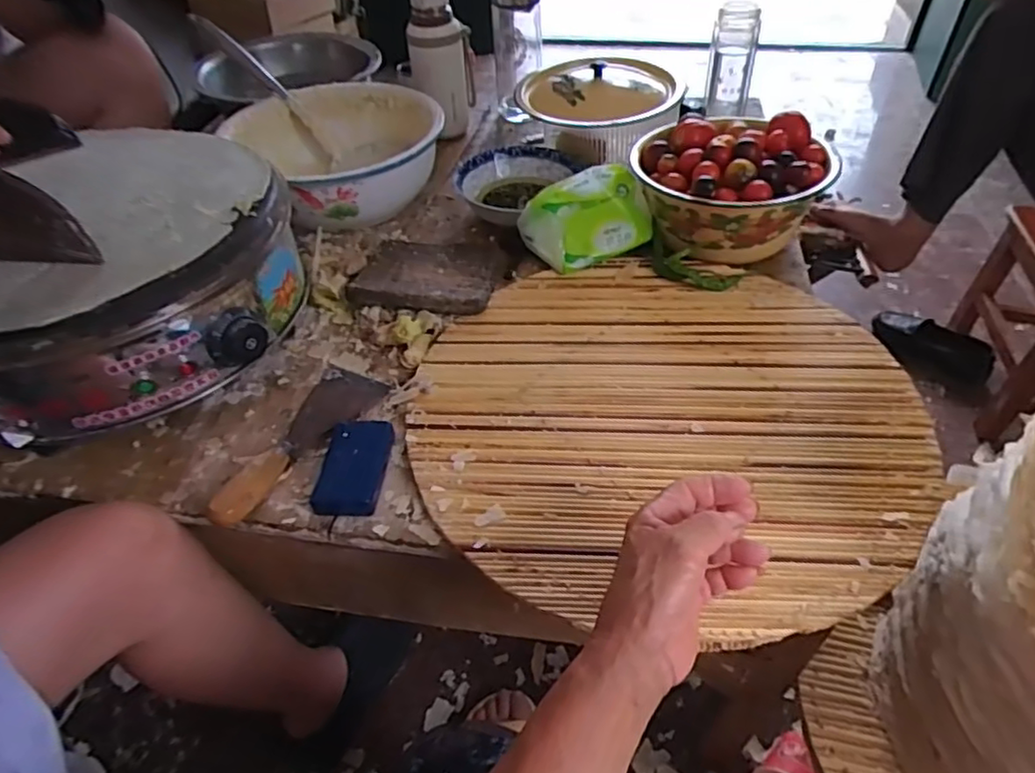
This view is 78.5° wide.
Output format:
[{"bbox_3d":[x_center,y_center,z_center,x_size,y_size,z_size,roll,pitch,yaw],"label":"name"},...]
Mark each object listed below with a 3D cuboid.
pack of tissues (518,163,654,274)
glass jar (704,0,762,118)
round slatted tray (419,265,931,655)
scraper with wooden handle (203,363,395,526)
[{"bbox_3d":[0.086,-0.202,0.756,0.146,0.088,0.085,-17,47,-13],"label":"pack of tissues"},{"bbox_3d":[0.328,-0.495,0.966,0.069,0.141,0.061,10,47,13],"label":"glass jar"},{"bbox_3d":[0.127,0.018,0.591,0.444,0.022,0.423,-2,45,2],"label":"round slatted tray"},{"bbox_3d":[-0.195,0.045,0.582,0.075,0.028,0.204,12,47,15],"label":"scraper with wooden handle"}]

